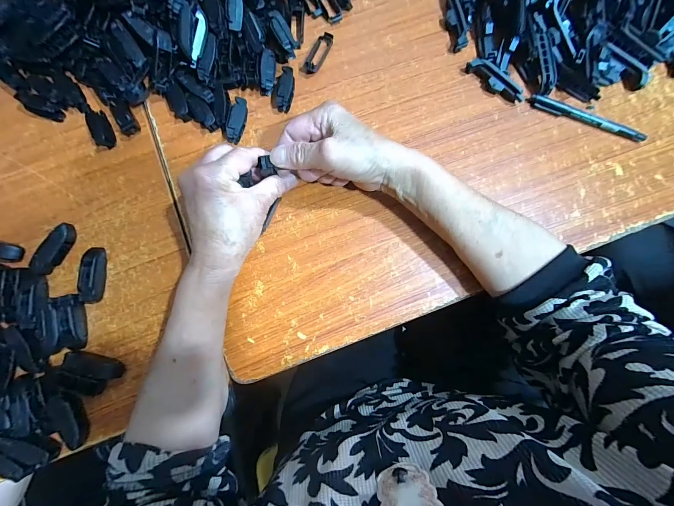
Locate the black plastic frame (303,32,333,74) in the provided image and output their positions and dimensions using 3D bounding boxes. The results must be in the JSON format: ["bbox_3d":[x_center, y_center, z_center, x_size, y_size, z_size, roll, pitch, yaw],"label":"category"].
[{"bbox_3d":[-0.022,-0.240,0.352,0.018,0.010,0.056,27,82,3],"label":"black plastic frame"}]

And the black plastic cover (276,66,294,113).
[{"bbox_3d":[-0.059,-0.190,0.340,0.016,0.020,0.047,7,82,0],"label":"black plastic cover"}]

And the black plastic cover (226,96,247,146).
[{"bbox_3d":[-0.112,-0.149,0.332,0.015,0.020,0.047,11,82,1],"label":"black plastic cover"}]

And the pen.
[{"bbox_3d":[0.293,-0.158,0.345,0.136,0.010,0.010,21,82,2],"label":"pen"}]

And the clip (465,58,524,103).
[{"bbox_3d":[0.187,-0.203,0.347,0.017,0.019,0.073,-44,85,-6],"label":"clip"}]

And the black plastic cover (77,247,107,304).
[{"bbox_3d":[-0.254,0.023,0.306,0.017,0.019,0.056,1,82,-1],"label":"black plastic cover"}]

